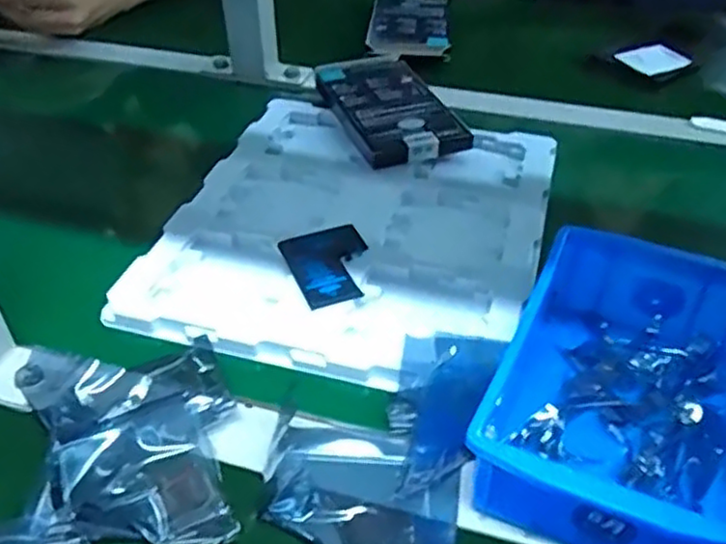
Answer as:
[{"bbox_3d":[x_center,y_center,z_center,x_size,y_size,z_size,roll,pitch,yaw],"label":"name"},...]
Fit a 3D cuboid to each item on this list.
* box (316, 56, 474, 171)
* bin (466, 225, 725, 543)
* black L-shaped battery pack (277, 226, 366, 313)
[{"bbox_3d":[0.024,-0.157,0.671,0.100,0.026,0.175,-13,42,-14],"label":"box"},{"bbox_3d":[0.149,0.060,0.391,0.125,0.060,0.199,18,44,20],"label":"bin"},{"bbox_3d":[-0.021,-0.005,0.503,0.058,0.007,0.079,-21,41,-11],"label":"black L-shaped battery pack"}]

